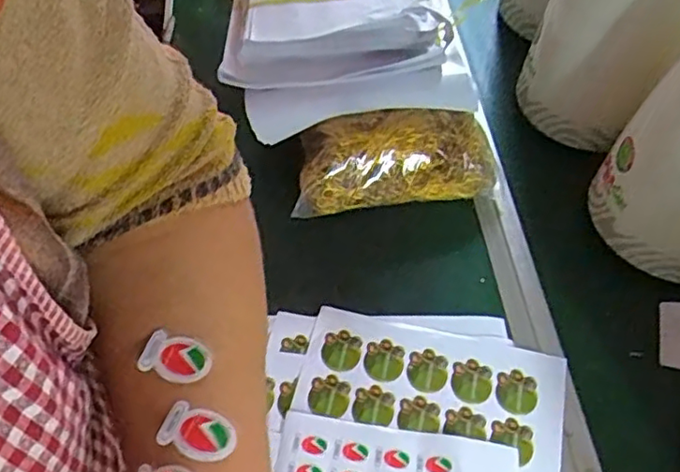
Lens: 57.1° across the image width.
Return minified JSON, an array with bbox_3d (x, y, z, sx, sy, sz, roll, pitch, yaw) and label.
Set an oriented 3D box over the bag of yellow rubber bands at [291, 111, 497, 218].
[{"bbox_3d":[0.055,-0.068,0.616,0.198,0.084,0.068,-4,55,-6],"label":"bag of yellow rubber bands"}]

